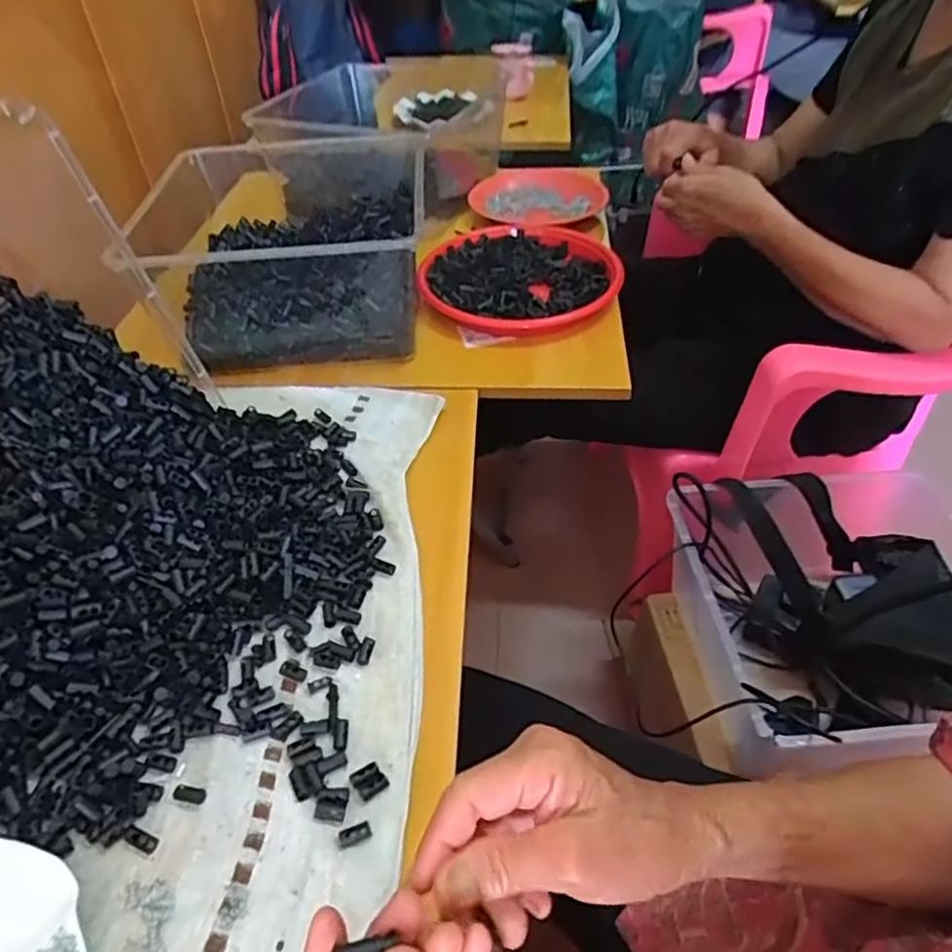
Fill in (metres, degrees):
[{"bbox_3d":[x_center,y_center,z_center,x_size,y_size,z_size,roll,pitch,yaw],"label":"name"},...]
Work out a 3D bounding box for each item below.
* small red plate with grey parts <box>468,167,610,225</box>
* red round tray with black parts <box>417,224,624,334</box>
[{"bbox_3d":[0.102,-0.434,1.013,0.196,0.035,0.152,10,46,12],"label":"small red plate with grey parts"},{"bbox_3d":[0.056,-0.248,0.822,0.232,0.030,0.231,-1,45,1],"label":"red round tray with black parts"}]

